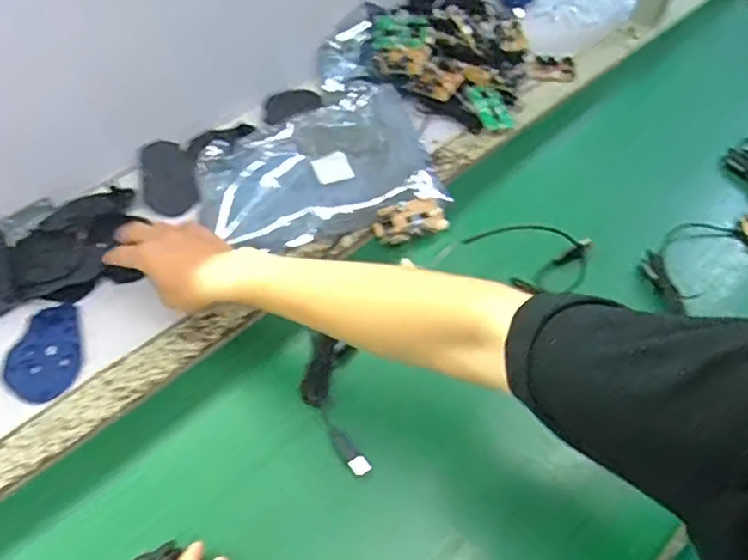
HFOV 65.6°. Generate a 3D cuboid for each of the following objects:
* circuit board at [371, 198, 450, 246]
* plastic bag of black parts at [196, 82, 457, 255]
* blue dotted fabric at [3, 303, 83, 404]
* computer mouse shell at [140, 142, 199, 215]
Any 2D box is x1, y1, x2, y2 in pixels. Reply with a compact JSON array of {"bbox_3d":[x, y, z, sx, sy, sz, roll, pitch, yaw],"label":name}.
[{"bbox_3d":[0.039,-0.070,0.654,0.084,0.013,0.046,-16,54,-19],"label":"circuit board"},{"bbox_3d":[-0.071,-0.142,0.699,0.270,0.024,0.212,-14,53,-17],"label":"plastic bag of black parts"},{"bbox_3d":[-0.325,0.072,0.573,0.070,0.010,0.109,-13,53,-16],"label":"blue dotted fabric"},{"bbox_3d":[-0.253,-0.128,0.713,0.060,0.021,0.115,-14,53,-17],"label":"computer mouse shell"}]

